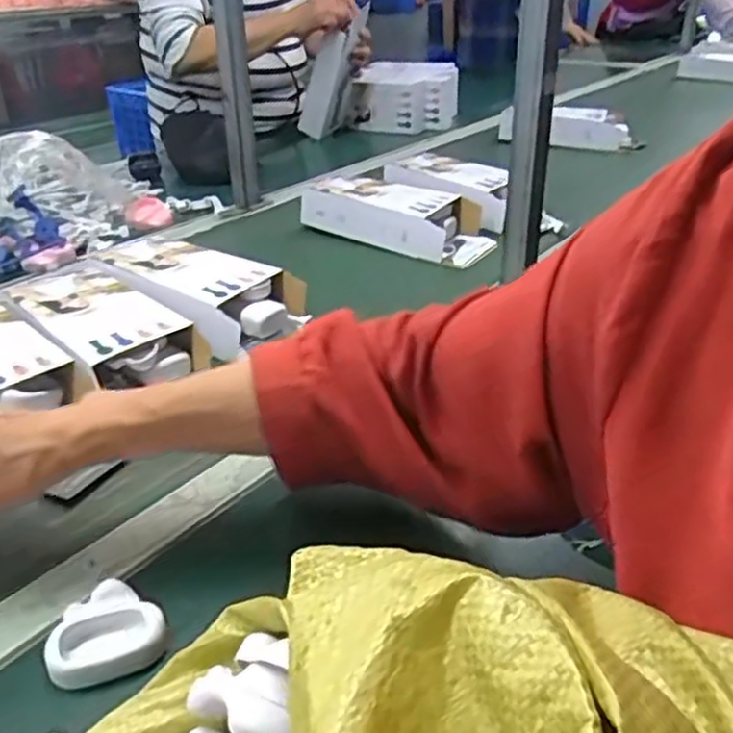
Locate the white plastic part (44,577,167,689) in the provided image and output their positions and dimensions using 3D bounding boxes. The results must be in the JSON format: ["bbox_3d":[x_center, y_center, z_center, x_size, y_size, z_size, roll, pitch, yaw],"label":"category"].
[{"bbox_3d":[-0.146,0.147,0.404,0.060,0.013,0.058,-7,33,-16],"label":"white plastic part"}]

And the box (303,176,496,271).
[{"bbox_3d":[0.041,-0.191,0.941,0.264,0.064,0.106,20,35,27],"label":"box"}]

